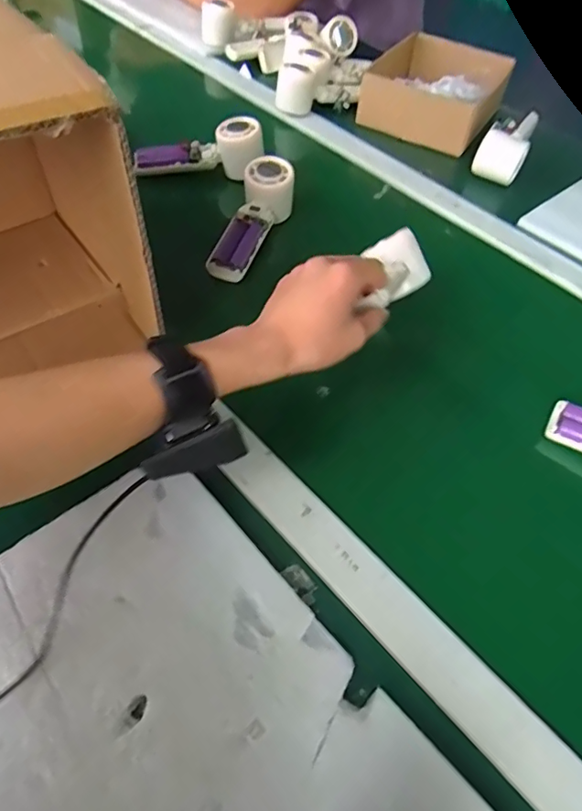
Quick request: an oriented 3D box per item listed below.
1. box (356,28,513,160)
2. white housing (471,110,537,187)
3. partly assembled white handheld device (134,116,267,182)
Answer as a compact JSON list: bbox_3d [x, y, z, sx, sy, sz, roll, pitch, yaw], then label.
[{"bbox_3d":[0.214,-0.485,0.800,0.189,0.060,0.217,23,56,10],"label":"box"},{"bbox_3d":[0.306,-0.365,0.733,0.061,0.049,0.148,28,57,13],"label":"white housing"},{"bbox_3d":[-0.116,-0.319,0.673,0.167,0.062,0.048,-7,53,7],"label":"partly assembled white handheld device"}]

